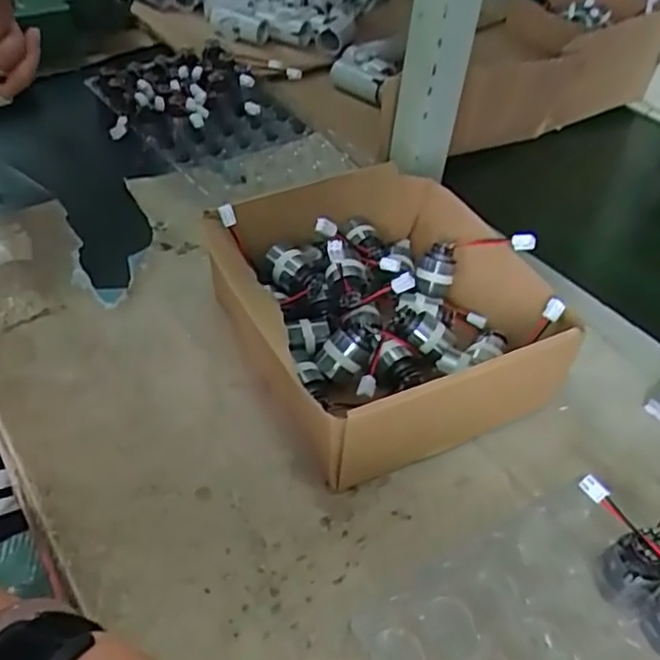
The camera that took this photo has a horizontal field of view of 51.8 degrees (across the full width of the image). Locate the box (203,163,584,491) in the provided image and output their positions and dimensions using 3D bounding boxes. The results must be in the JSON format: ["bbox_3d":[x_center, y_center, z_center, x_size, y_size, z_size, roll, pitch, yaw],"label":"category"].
[{"bbox_3d":[0.049,-0.025,0.486,0.227,0.069,0.227,-15,46,-19],"label":"box"}]

